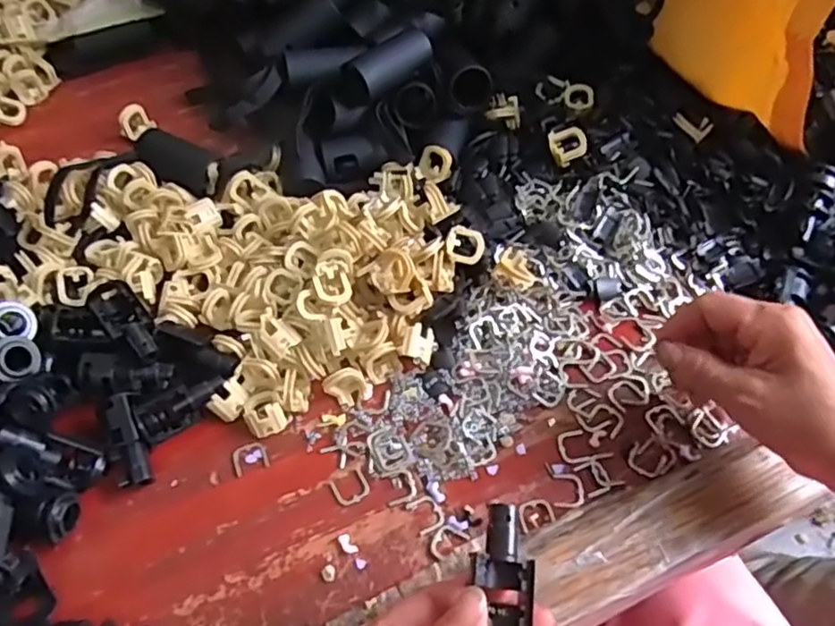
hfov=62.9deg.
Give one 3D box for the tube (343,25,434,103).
[{"bbox_3d":[-0.018,-0.170,0.477,0.062,0.033,0.028,-38,67,-20],"label":"tube"}]

